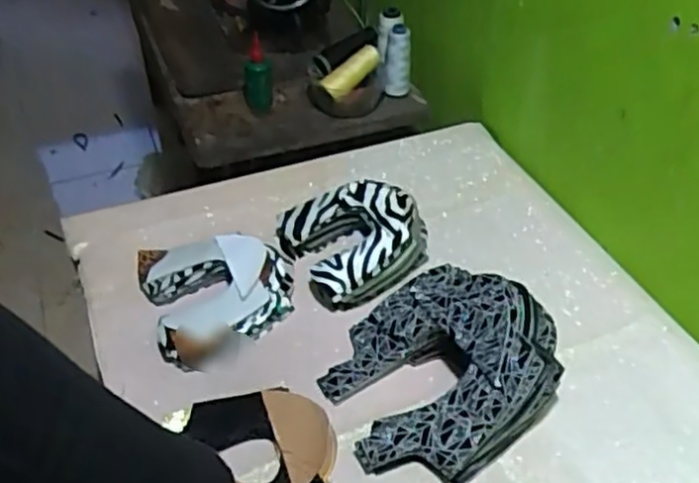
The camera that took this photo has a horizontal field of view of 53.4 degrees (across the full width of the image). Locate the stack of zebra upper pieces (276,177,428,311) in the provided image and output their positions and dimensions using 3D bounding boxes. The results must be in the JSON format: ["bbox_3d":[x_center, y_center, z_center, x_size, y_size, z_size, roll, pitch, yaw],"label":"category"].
[{"bbox_3d":[0.012,-0.012,0.851,0.169,0.071,0.171,-19,45,-20],"label":"stack of zebra upper pieces"}]

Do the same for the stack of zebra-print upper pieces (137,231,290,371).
[{"bbox_3d":[-0.148,0.056,0.788,0.171,0.047,0.170,-10,43,-12],"label":"stack of zebra-print upper pieces"}]

